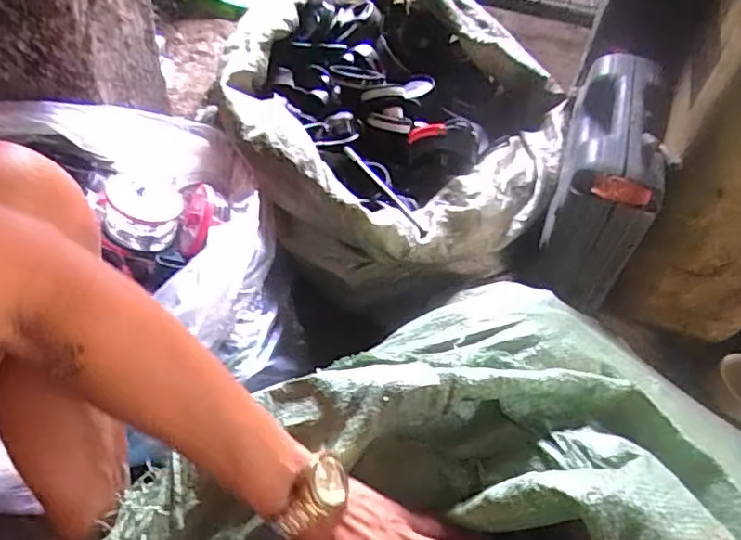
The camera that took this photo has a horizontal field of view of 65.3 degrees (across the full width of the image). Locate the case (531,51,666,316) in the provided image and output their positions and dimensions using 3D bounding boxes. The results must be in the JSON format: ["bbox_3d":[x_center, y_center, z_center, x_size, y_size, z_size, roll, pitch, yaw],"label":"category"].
[{"bbox_3d":[0.339,-0.146,0.853,0.122,0.212,0.309,19,51,9],"label":"case"}]

